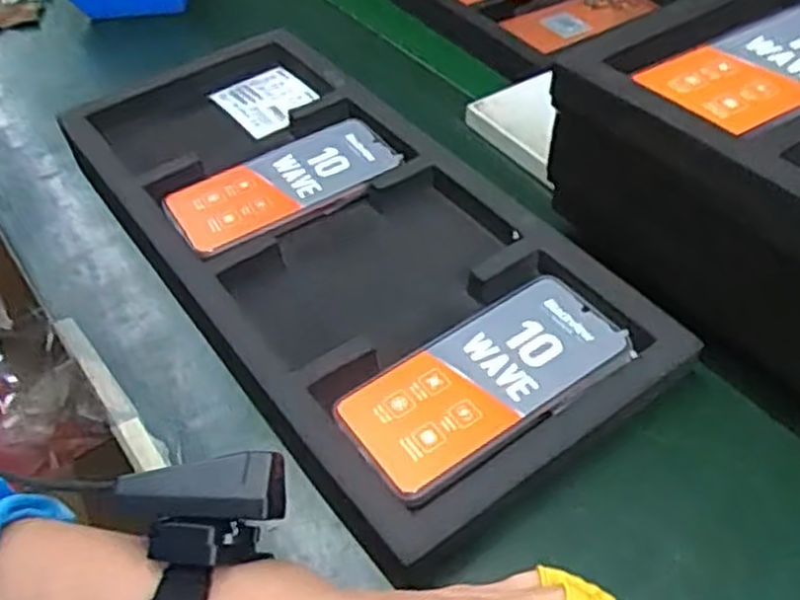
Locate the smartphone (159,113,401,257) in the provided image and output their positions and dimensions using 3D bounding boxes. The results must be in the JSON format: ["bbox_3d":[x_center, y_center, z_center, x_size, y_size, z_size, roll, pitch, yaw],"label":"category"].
[{"bbox_3d":[-0.088,-0.088,0.594,0.170,0.016,0.080,-26,53,-22],"label":"smartphone"}]

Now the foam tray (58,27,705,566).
[{"bbox_3d":[-0.052,-0.049,0.555,0.219,0.030,0.475,-29,54,-24],"label":"foam tray"}]

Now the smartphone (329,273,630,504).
[{"bbox_3d":[0.051,0.048,0.459,0.173,0.015,0.084,-27,53,-23],"label":"smartphone"}]

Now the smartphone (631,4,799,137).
[{"bbox_3d":[0.224,-0.142,0.464,0.162,0.009,0.080,-23,52,-20],"label":"smartphone"}]

